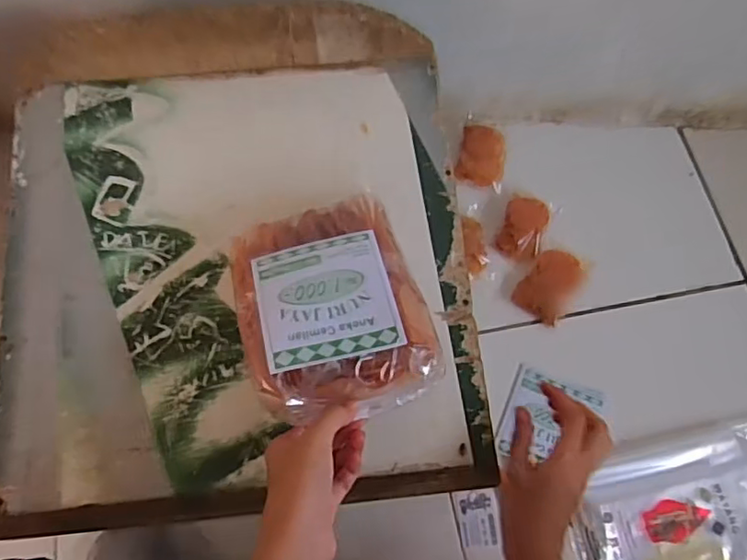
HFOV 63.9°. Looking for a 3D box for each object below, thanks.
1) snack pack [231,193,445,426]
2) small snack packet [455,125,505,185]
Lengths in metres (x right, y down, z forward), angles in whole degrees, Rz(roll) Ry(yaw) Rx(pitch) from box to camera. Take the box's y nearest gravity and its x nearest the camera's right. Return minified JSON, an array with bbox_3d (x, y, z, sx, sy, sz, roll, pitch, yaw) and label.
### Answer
[{"bbox_3d":[-0.032,0.015,0.442,0.130,0.036,0.167,-17,70,-7],"label":"snack pack"},{"bbox_3d":[0.136,-0.158,0.749,0.055,0.020,0.079,10,69,3],"label":"small snack packet"}]

